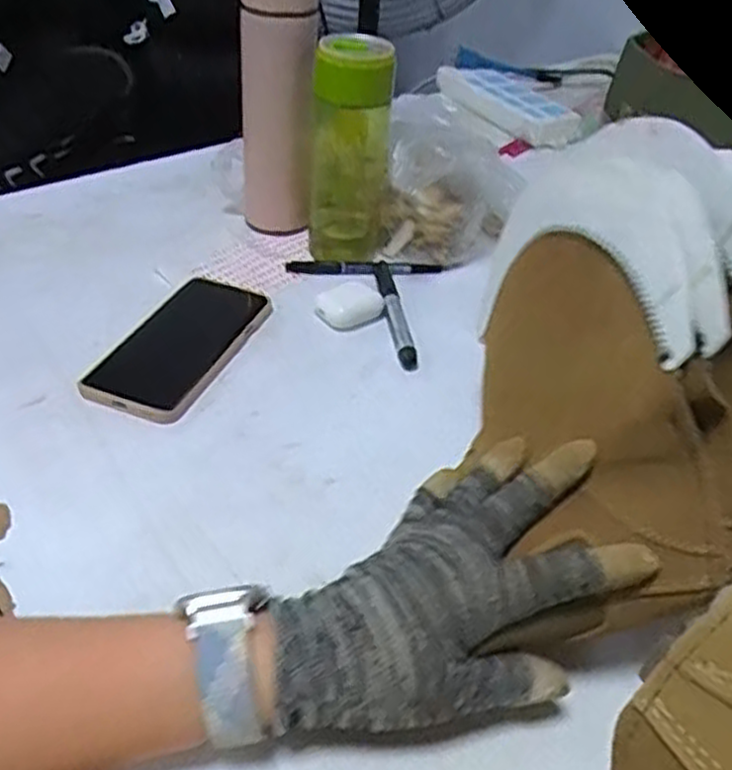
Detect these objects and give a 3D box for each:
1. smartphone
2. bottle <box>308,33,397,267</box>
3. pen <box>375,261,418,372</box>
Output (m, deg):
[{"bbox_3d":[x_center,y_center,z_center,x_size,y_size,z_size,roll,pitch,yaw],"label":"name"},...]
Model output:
[{"bbox_3d":[-0.139,-0.032,0.583,0.082,0.009,0.161,16,41,12],"label":"smartphone"},{"bbox_3d":[-0.012,-0.201,0.668,0.067,0.189,0.057,3,39,-3],"label":"bottle"},{"bbox_3d":[0.023,-0.060,0.636,0.016,0.012,0.136,-3,40,-11],"label":"pen"}]

